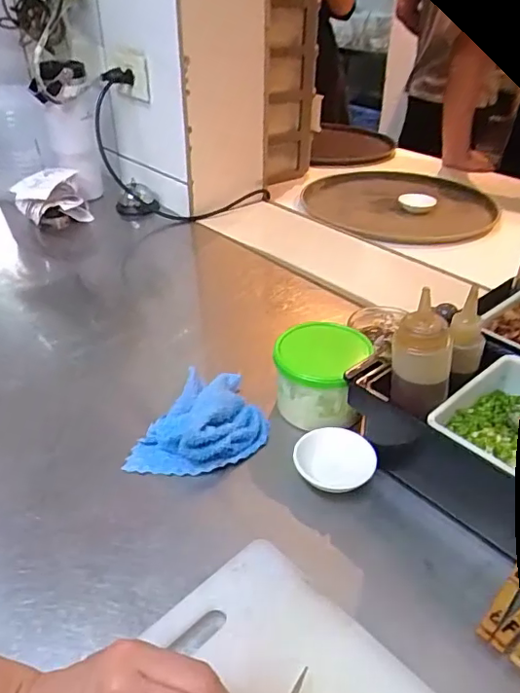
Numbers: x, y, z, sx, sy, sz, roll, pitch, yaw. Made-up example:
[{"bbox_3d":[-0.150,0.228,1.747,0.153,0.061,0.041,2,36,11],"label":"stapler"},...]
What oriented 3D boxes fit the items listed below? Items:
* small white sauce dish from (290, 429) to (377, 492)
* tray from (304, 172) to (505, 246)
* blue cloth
[{"bbox_3d":[0.070,0.105,0.509,0.072,0.018,0.061,3,50,13],"label":"small white sauce dish"},{"bbox_3d":[0.275,-0.290,1.101,0.363,0.021,0.361,4,34,7],"label":"tray"},{"bbox_3d":[-0.055,0.077,0.542,0.103,0.045,0.132,18,38,25],"label":"blue cloth"}]

